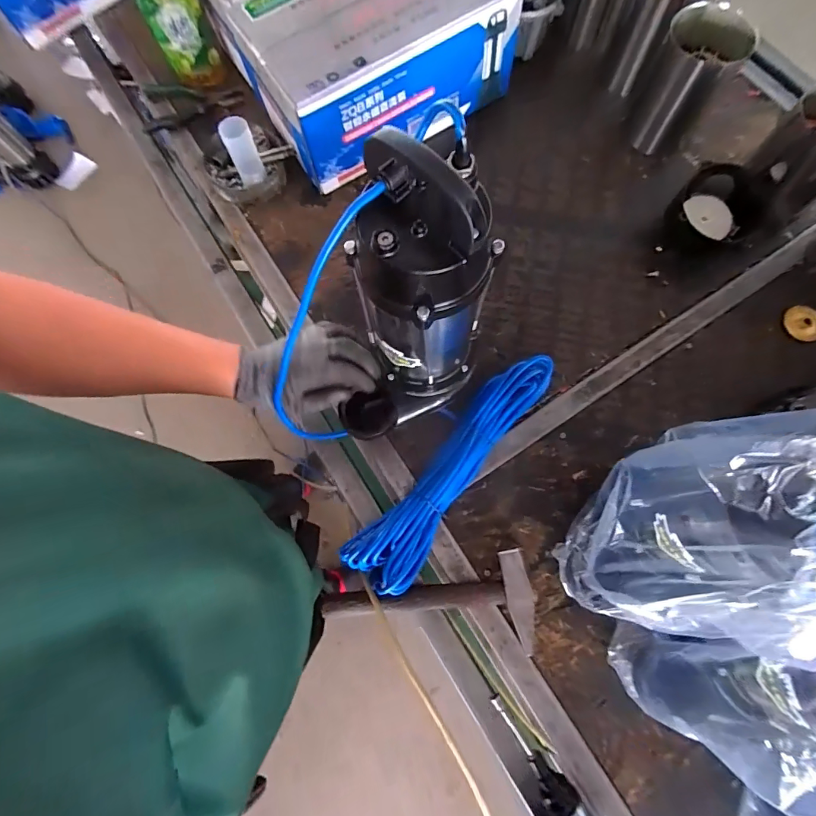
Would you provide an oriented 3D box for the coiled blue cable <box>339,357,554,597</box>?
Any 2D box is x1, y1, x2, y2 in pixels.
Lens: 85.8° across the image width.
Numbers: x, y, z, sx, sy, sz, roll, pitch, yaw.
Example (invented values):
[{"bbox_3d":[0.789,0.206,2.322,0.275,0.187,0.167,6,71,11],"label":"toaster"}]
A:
[{"bbox_3d":[0.070,0.086,0.613,0.090,0.053,0.381,40,80,12],"label":"coiled blue cable"}]

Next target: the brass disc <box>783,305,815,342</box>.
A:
[{"bbox_3d":[0.612,-0.130,0.678,0.049,0.007,0.055,-2,90,25],"label":"brass disc"}]

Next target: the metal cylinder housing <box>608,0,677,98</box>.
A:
[{"bbox_3d":[0.415,-0.652,0.752,0.116,0.166,0.116,26,78,8],"label":"metal cylinder housing"}]

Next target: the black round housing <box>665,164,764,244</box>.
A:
[{"bbox_3d":[0.493,-0.320,0.701,0.124,0.066,0.116,0,75,2],"label":"black round housing"}]

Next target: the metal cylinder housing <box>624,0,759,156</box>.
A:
[{"bbox_3d":[0.443,-0.518,0.710,0.119,0.159,0.103,30,78,9],"label":"metal cylinder housing"}]

